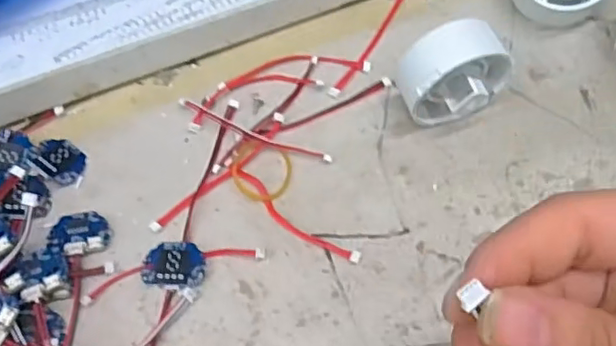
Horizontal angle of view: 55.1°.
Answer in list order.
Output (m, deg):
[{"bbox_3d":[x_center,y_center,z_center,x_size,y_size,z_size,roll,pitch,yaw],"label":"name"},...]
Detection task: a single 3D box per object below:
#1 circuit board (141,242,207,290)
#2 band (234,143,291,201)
[{"bbox_3d":[-0.062,0.043,0.275,0.028,0.007,0.022,4,61,5],"label":"circuit board"},{"bbox_3d":[-0.023,-0.002,0.300,0.030,0.004,0.033,-1,61,2],"label":"band"}]

